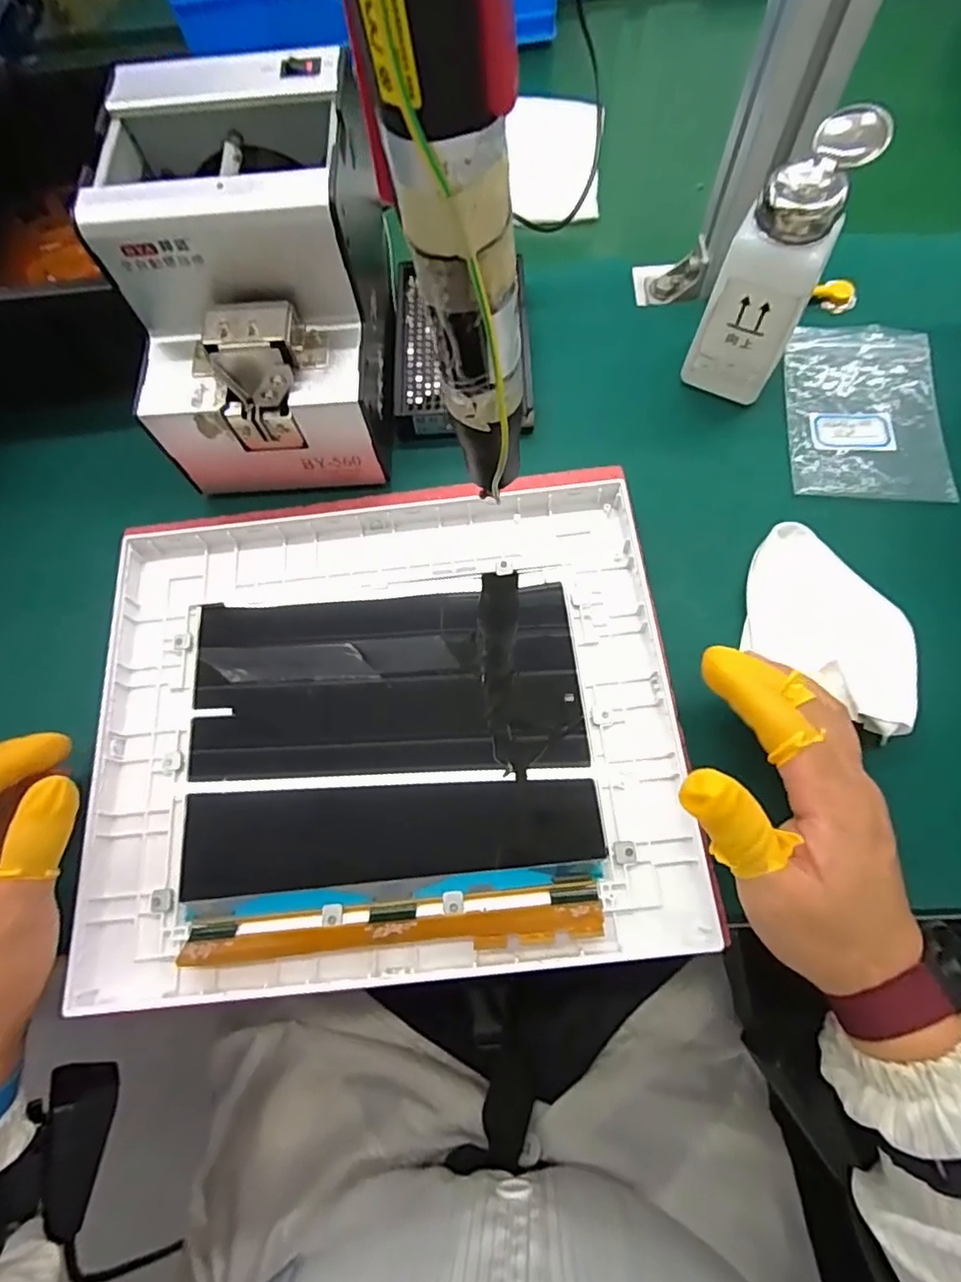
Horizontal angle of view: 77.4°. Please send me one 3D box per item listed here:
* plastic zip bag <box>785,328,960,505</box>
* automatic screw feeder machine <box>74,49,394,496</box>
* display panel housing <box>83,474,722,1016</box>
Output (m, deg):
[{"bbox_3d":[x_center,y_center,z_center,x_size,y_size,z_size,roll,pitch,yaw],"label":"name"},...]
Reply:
[{"bbox_3d":[0.251,-0.153,0.395,0.094,0.007,0.137,5,70,5],"label":"plastic zip bag"},{"bbox_3d":[-0.124,-0.203,0.355,0.132,0.139,0.181,-3,69,2],"label":"automatic screw feeder machine"},{"bbox_3d":[-0.051,0.035,0.329,0.307,0.020,0.268,-6,69,0],"label":"display panel housing"}]

